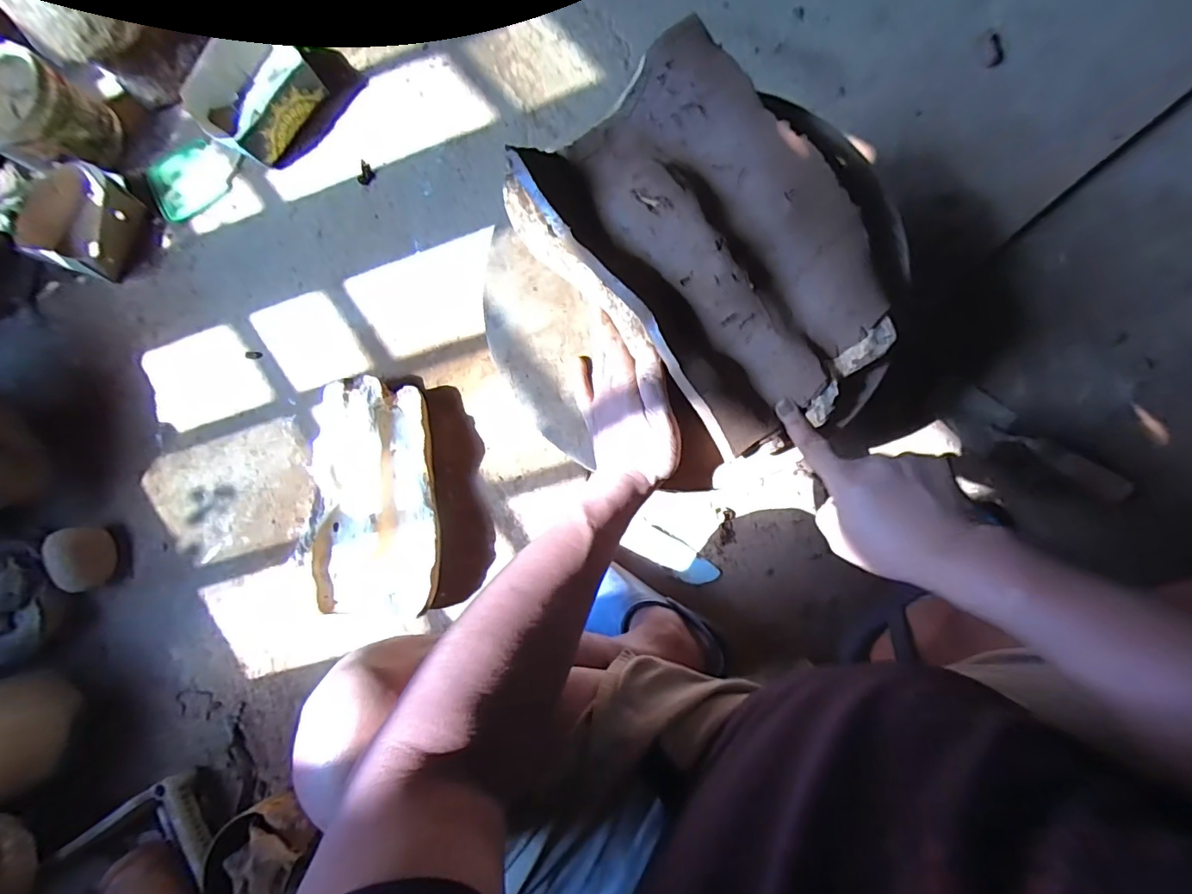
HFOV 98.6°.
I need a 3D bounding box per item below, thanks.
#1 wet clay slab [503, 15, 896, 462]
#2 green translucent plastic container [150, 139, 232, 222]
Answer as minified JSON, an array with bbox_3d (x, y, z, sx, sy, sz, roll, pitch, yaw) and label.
[{"bbox_3d":[0.095,-0.177,0.442,0.218,0.055,0.325,-40,82,5],"label":"wet clay slab"},{"bbox_3d":[-0.742,-0.493,0.936,0.143,0.017,0.126,-30,83,6],"label":"green translucent plastic container"}]

